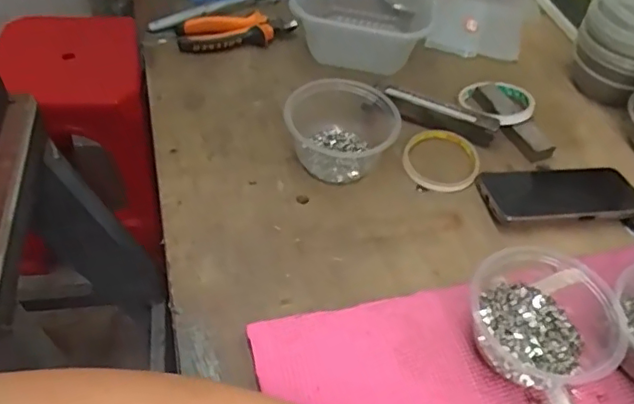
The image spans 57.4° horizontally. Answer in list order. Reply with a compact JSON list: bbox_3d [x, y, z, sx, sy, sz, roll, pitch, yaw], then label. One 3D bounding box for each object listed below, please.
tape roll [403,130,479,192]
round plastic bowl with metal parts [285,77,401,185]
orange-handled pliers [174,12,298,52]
[{"bbox_3d":[0.135,-0.048,0.630,0.080,0.011,0.081,2,50,-2],"label":"tape roll"},{"bbox_3d":[0.026,-0.076,0.603,0.116,0.066,0.105,4,50,-1],"label":"round plastic bowl with metal parts"},{"bbox_3d":[-0.101,-0.216,0.732,0.147,0.028,0.051,-6,51,-12],"label":"orange-handled pliers"}]

